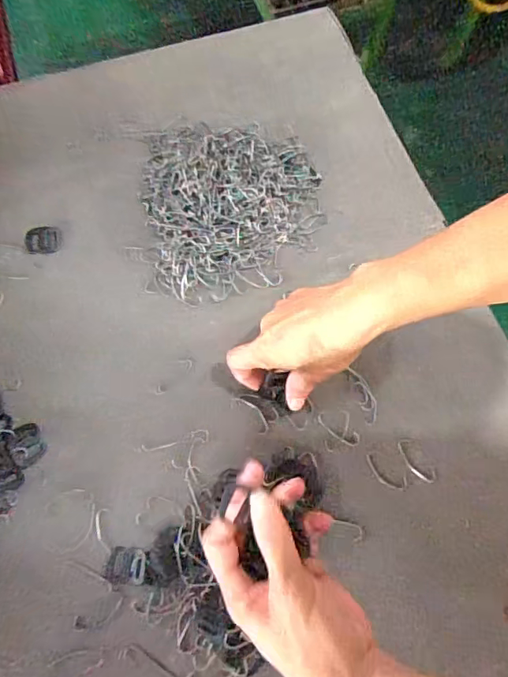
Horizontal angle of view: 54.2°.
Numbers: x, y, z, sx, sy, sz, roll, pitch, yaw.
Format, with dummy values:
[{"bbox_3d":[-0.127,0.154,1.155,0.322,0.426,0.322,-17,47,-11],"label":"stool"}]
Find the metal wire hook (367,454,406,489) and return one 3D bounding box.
[{"bbox_3d":[0.105,0.109,0.399,0.037,0.004,0.014,31,73,9],"label":"metal wire hook"}]

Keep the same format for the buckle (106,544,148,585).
[{"bbox_3d":[-0.095,0.170,0.372,0.030,0.004,0.026,7,70,1],"label":"buckle"}]

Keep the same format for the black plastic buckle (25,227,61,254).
[{"bbox_3d":[-0.198,-0.092,0.466,0.031,0.004,0.027,-12,71,-6],"label":"black plastic buckle"}]

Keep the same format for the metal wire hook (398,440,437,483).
[{"bbox_3d":[0.131,0.100,0.401,0.015,0.004,0.039,-34,75,-13],"label":"metal wire hook"}]

